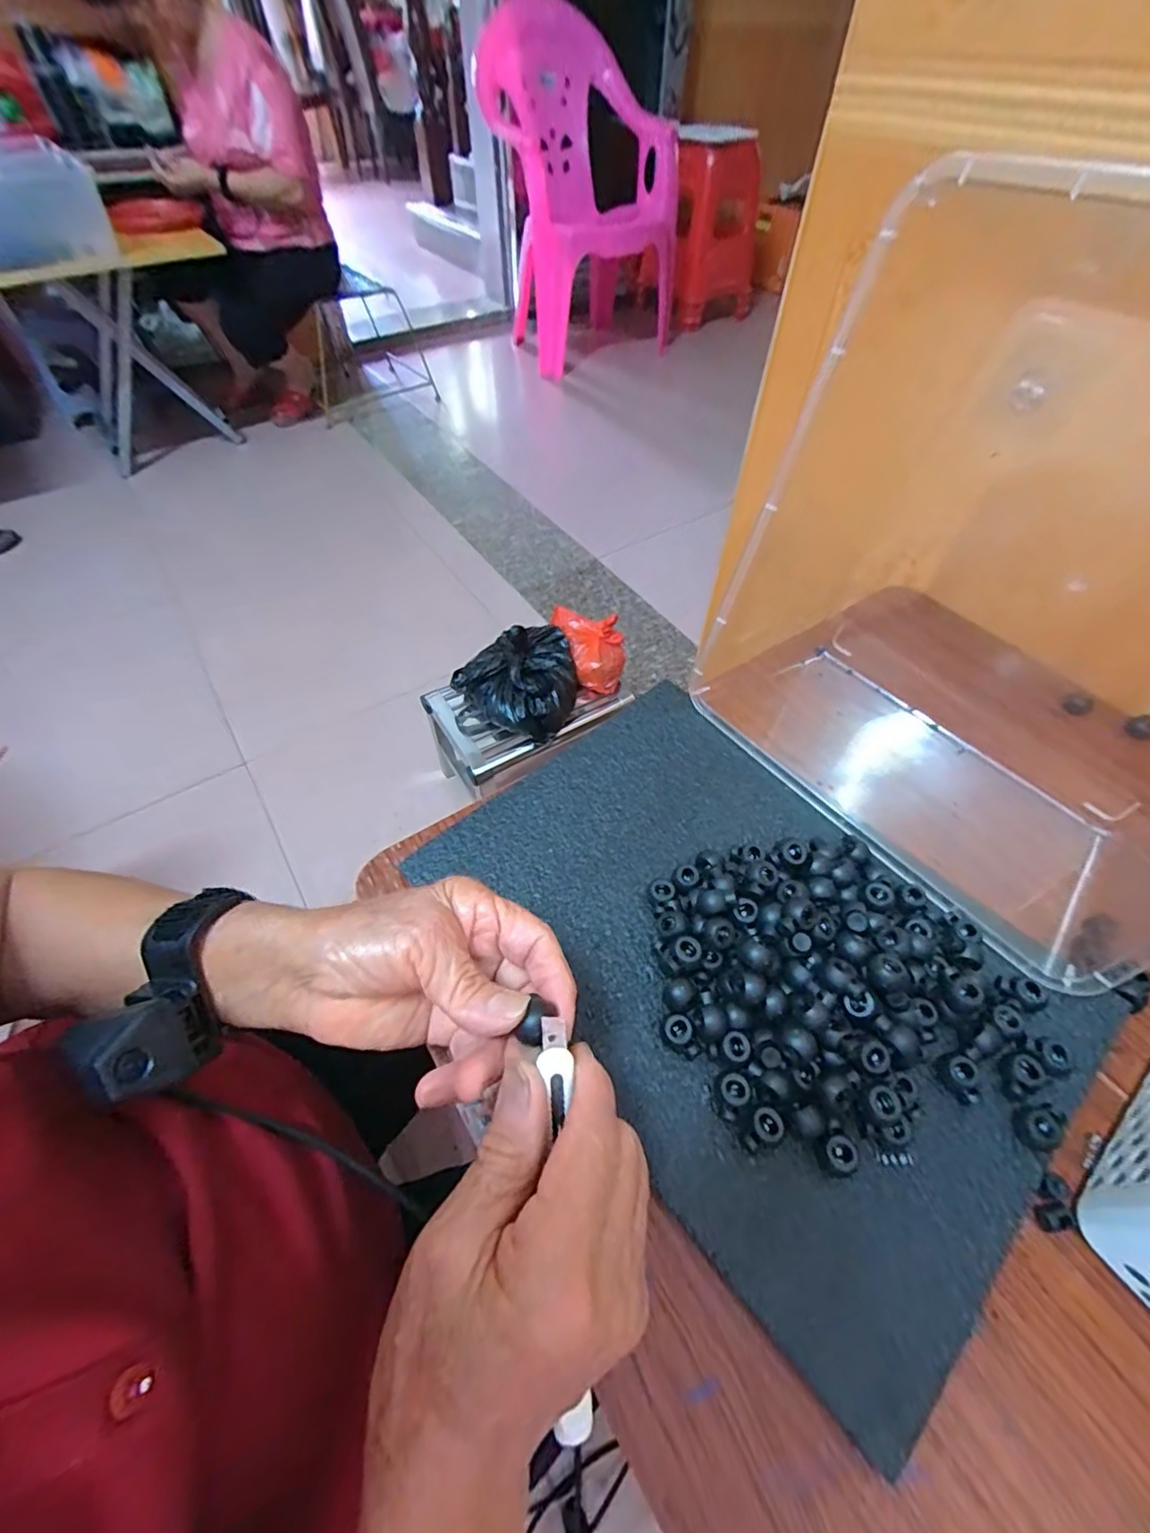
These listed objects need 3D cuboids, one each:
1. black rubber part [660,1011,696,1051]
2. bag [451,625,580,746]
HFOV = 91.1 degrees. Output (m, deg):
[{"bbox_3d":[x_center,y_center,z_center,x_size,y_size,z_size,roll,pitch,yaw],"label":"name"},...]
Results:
[{"bbox_3d":[0.053,0.137,0.293,0.017,0.013,0.015,20,56,14],"label":"black rubber part"},{"bbox_3d":[-0.076,-0.132,0.868,0.159,0.093,0.199,35,61,22],"label":"bag"}]

